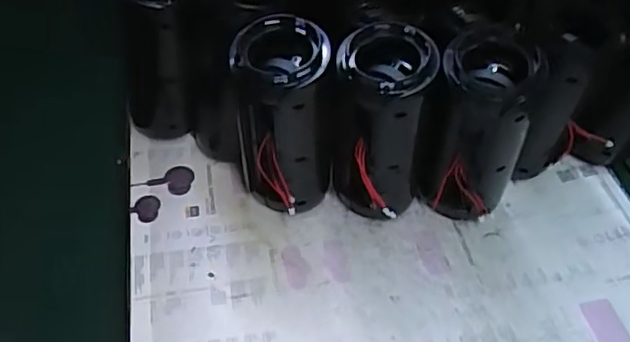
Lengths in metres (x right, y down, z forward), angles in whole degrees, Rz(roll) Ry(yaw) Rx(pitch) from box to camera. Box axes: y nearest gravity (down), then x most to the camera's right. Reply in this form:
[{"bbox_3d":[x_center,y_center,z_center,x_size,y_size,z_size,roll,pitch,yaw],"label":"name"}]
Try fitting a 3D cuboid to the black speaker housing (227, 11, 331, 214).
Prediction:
[{"bbox_3d":[-0.022,-0.026,0.426,0.064,0.145,0.058,-2,48,-4],"label":"black speaker housing"}]

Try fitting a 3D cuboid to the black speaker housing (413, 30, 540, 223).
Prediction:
[{"bbox_3d":[0.110,-0.022,0.430,0.063,0.147,0.062,21,51,16],"label":"black speaker housing"}]

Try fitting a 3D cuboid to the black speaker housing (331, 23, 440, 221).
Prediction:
[{"bbox_3d":[0.043,-0.023,0.428,0.061,0.146,0.060,9,48,6],"label":"black speaker housing"}]

